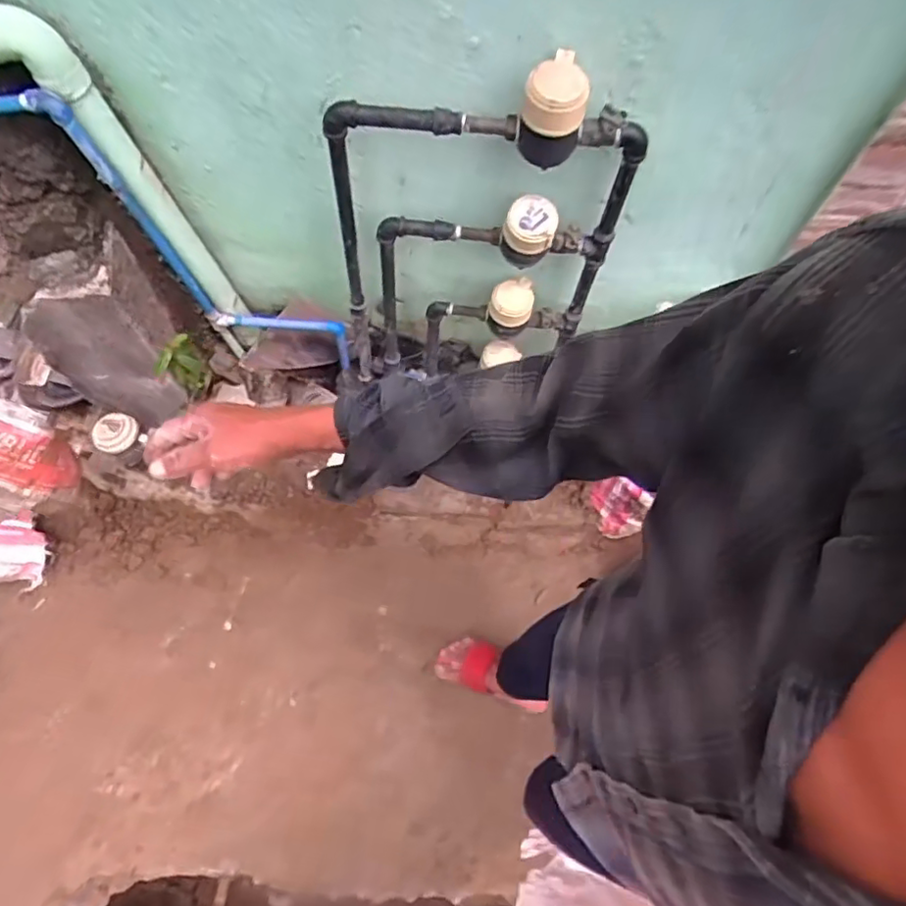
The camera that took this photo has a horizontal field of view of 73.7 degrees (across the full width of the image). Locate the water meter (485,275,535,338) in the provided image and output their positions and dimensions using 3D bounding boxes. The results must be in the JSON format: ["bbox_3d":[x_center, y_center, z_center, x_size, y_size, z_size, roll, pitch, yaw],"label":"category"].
[{"bbox_3d":[0.114,-0.287,1.226,0.082,0.135,0.075,8,67,3],"label":"water meter"}]

